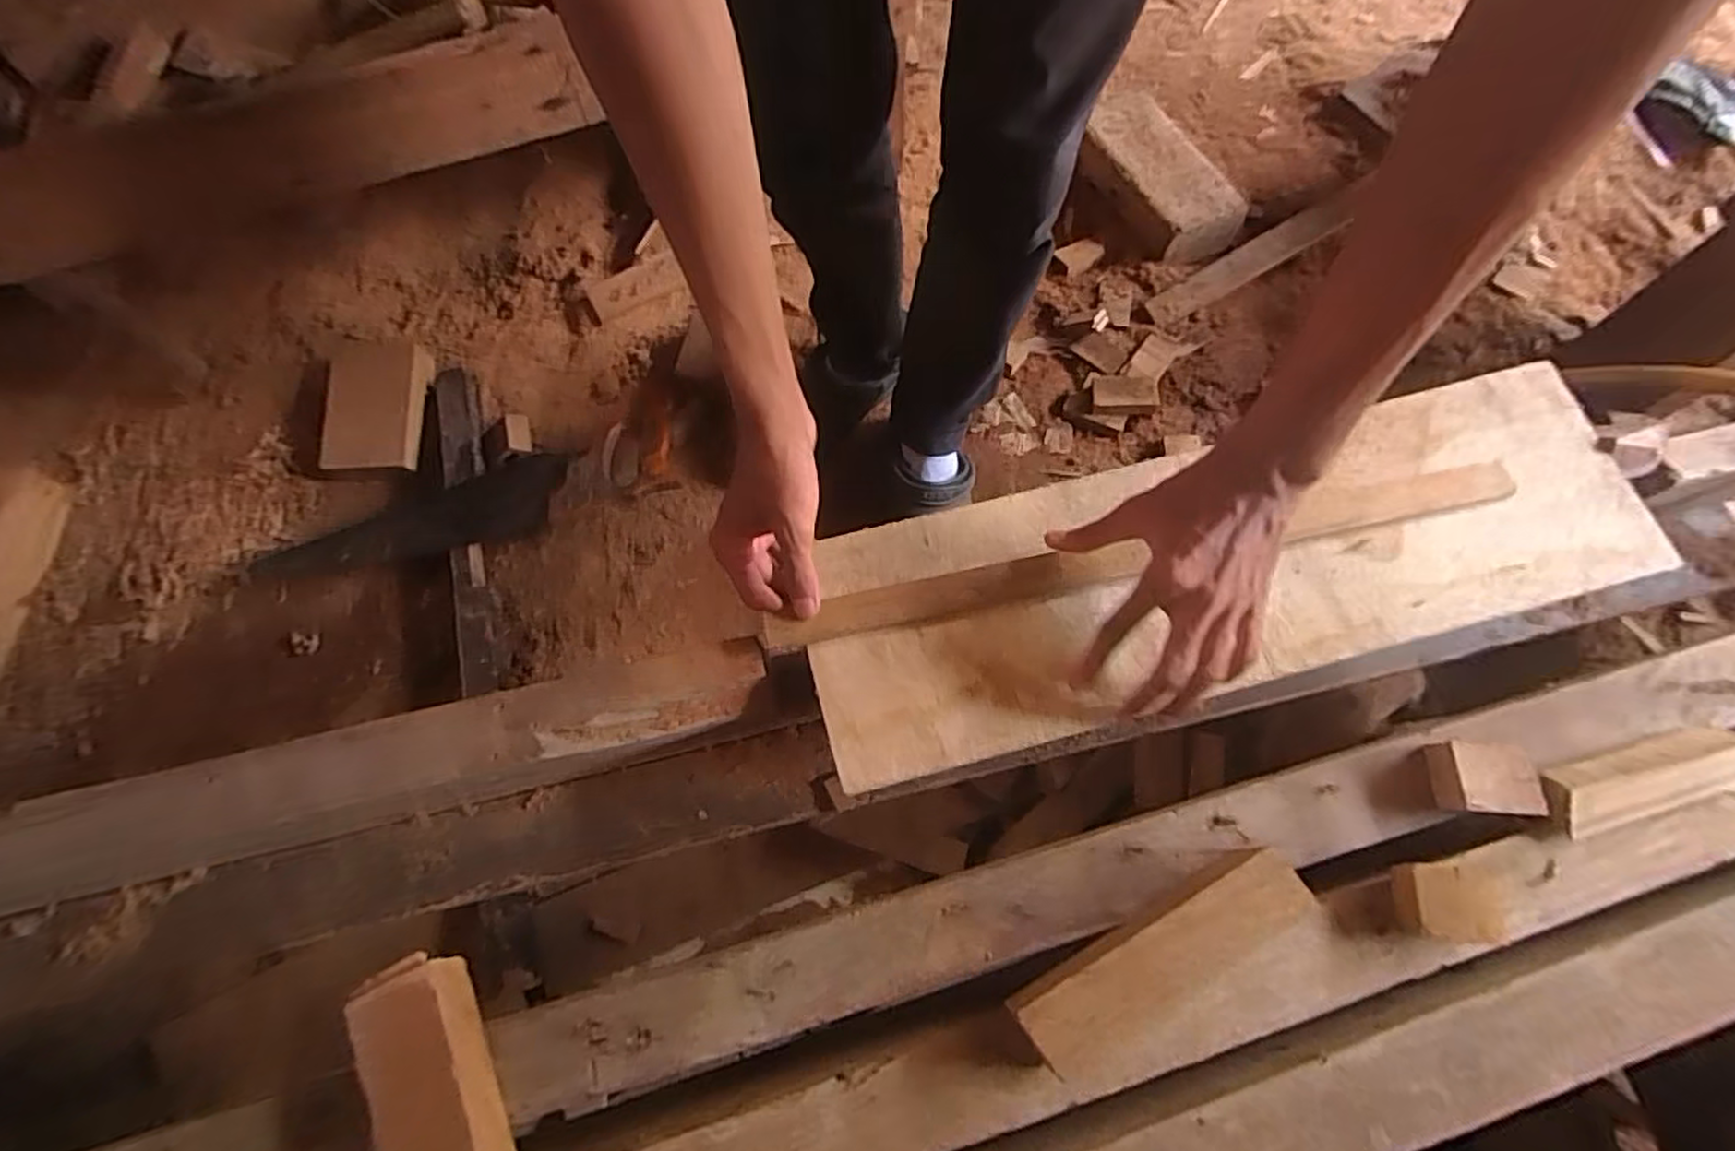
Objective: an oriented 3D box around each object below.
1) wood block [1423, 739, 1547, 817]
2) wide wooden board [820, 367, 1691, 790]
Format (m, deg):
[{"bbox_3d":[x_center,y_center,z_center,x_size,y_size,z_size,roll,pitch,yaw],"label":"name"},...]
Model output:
[{"bbox_3d":[0.368,0.122,0.440,0.050,0.027,0.040,4,71,2],"label":"wood block"},{"bbox_3d":[0.246,-0.013,0.501,0.578,0.015,0.172,-12,71,-4],"label":"wide wooden board"}]

